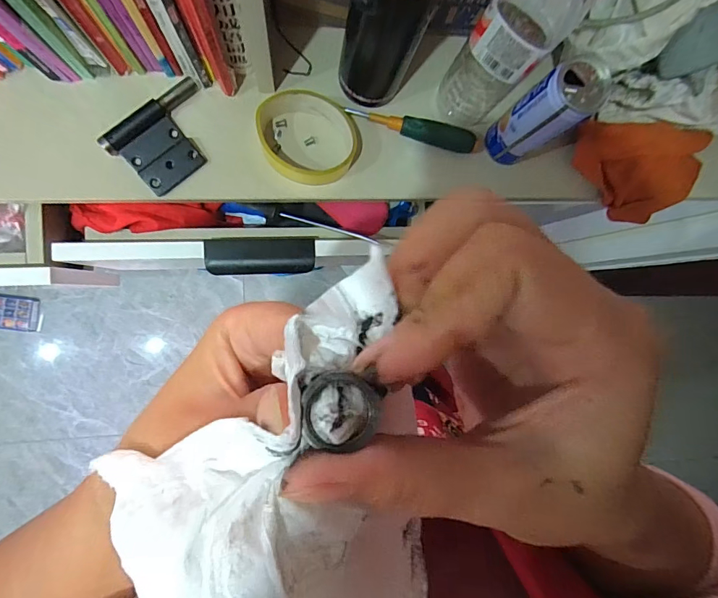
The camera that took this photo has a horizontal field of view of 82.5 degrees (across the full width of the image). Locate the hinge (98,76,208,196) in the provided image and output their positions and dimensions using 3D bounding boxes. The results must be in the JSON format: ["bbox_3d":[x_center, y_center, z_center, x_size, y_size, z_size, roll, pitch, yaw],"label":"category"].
[{"bbox_3d":[-0.192,-0.164,0.418,0.106,0.015,0.076,-41,95,-6],"label":"hinge"}]

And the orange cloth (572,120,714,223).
[{"bbox_3d":[0.330,-0.147,0.482,0.173,0.025,0.110,2,113,-15],"label":"orange cloth"}]

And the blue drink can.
[{"bbox_3d":[0.178,-0.178,0.405,0.045,0.130,0.048,0,90,-8],"label":"blue drink can"}]

